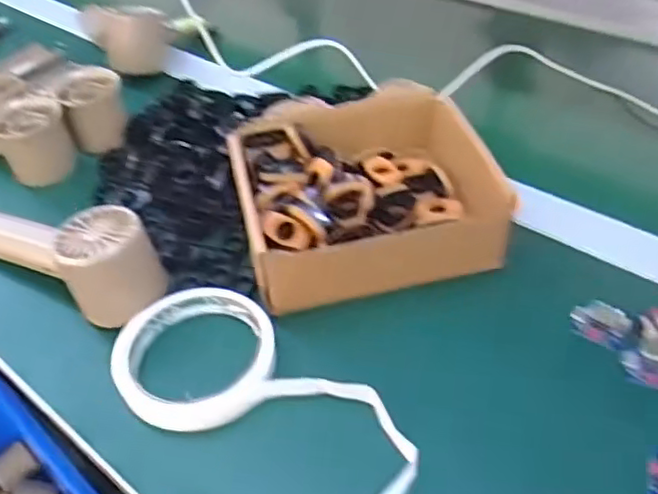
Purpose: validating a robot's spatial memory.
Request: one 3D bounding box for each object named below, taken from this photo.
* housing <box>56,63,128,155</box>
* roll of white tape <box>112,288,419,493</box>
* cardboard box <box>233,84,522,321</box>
[{"bbox_3d":[-0.202,-0.118,0.547,0.053,0.052,0.048,-25,48,-21],"label":"housing"},{"bbox_3d":[-0.042,0.090,0.354,0.111,0.019,0.193,-29,49,-23],"label":"roll of white tape"},{"bbox_3d":[0.024,-0.041,0.450,0.170,0.057,0.156,-11,45,-8],"label":"cardboard box"}]

